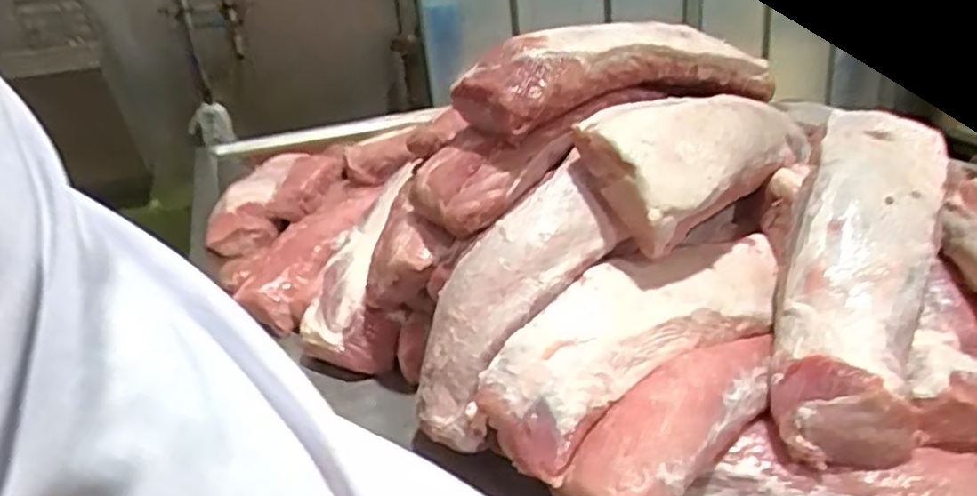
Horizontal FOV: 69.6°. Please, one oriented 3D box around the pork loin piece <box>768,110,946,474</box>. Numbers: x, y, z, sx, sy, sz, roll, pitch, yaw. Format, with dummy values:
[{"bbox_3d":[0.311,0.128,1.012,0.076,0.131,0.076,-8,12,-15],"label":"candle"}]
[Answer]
[{"bbox_3d":[0.390,-0.010,0.732,0.137,0.078,0.507,8,48,26],"label":"pork loin piece"}]

